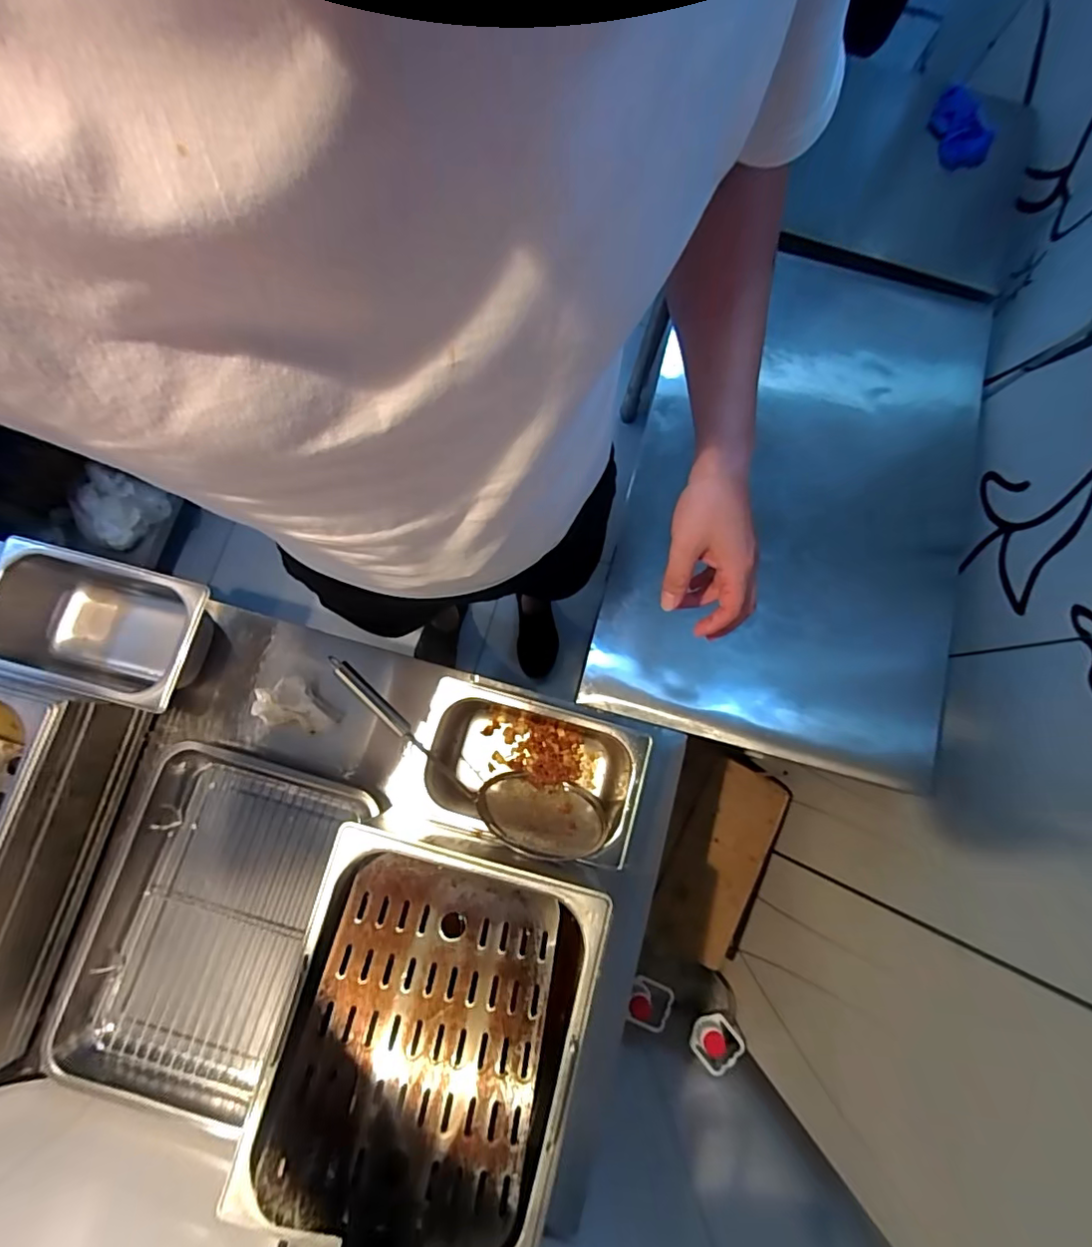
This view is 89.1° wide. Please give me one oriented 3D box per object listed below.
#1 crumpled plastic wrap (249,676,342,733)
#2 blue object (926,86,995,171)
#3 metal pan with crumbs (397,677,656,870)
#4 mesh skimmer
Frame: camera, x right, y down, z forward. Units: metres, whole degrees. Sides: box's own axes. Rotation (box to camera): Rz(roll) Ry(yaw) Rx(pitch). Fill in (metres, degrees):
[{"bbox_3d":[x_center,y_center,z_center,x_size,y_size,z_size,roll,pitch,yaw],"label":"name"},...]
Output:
[{"bbox_3d":[-0.331,0.110,0.740,0.115,0.042,0.069,16,79,2],"label":"crumpled plastic wrap"},{"bbox_3d":[0.708,-0.863,0.957,0.065,0.054,0.164,-4,79,-2],"label":"blue object"},{"bbox_3d":[-0.019,0.183,0.698,0.282,0.106,0.163,16,79,2],"label":"metal pan with crumbs"},{"bbox_3d":[-0.095,0.162,0.647,0.366,0.119,0.086,35,80,-11],"label":"mesh skimmer"}]

